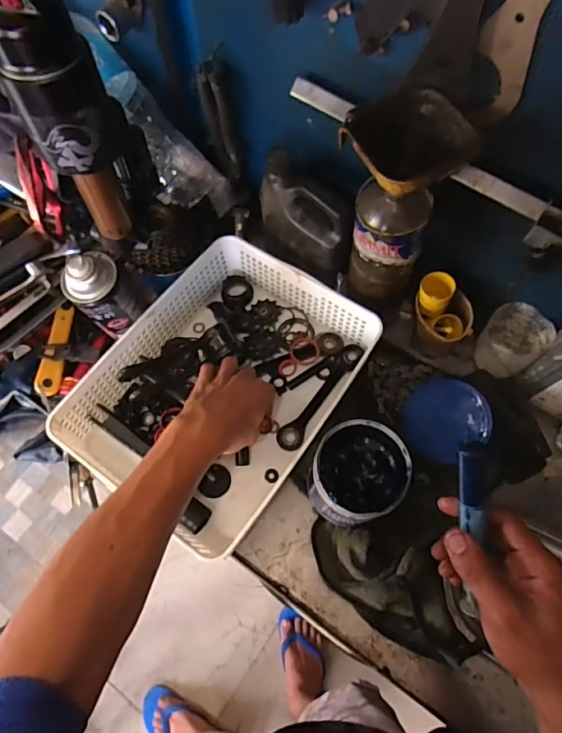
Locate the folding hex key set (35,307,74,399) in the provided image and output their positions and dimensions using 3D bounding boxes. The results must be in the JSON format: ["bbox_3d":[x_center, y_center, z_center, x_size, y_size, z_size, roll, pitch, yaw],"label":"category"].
[{"bbox_3d":[-0.296,-0.022,0.629,0.028,0.016,0.123,2,68,2],"label":"folding hex key set"}]

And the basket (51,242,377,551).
[{"bbox_3d":[-0.065,0.022,0.576,0.236,0.083,0.319,33,72,13],"label":"basket"}]

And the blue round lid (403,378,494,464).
[{"bbox_3d":[0.200,0.066,0.584,0.097,0.028,0.096,-4,83,36],"label":"blue round lid"}]

